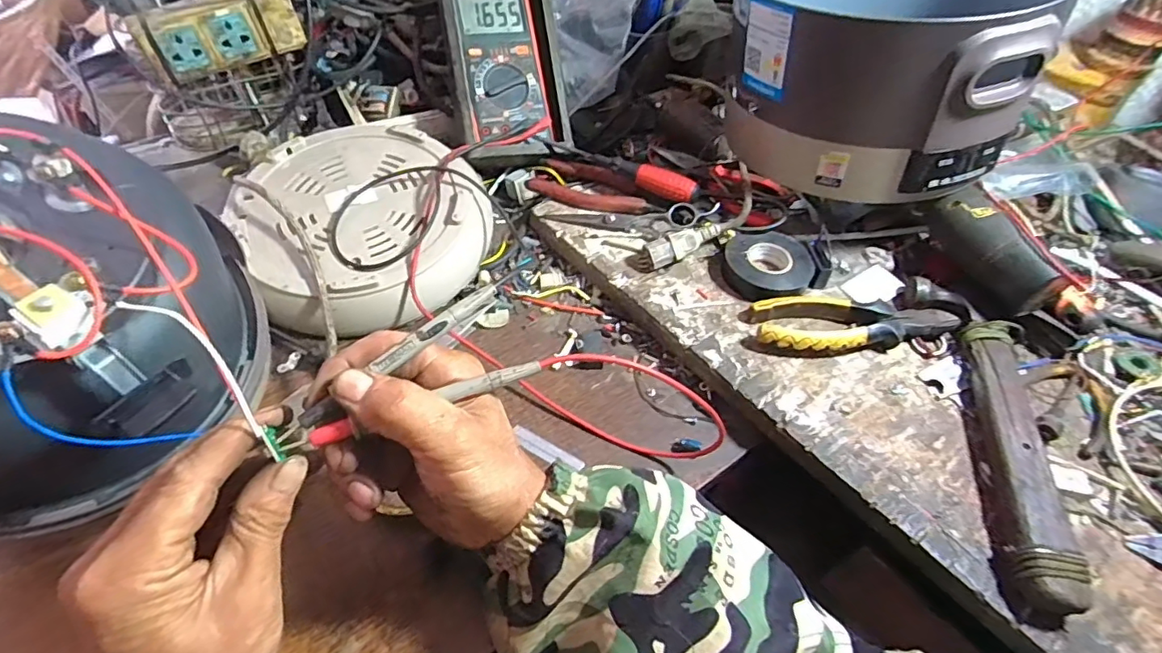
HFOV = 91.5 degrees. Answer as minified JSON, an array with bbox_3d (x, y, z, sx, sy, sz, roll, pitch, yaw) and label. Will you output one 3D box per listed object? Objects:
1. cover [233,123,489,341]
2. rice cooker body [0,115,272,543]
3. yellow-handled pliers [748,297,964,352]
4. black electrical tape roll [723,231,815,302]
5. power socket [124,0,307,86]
[{"bbox_3d":[-0.183,-0.091,0.494,0.200,0.056,0.217,3,49,-3],"label":"cover"},{"bbox_3d":[-0.284,-0.001,0.293,0.202,0.167,0.171,-9,51,-13],"label":"rice cooker body"},{"bbox_3d":[0.218,0.001,0.452,0.159,0.026,0.053,5,49,-1],"label":"yellow-handled pliers"},{"bbox_3d":[0.161,-0.052,0.490,0.073,0.025,0.069,3,49,-3],"label":"black electrical tape roll"},{"bbox_3d":[-0.325,-0.267,0.512,0.130,0.059,0.027,-29,58,-27],"label":"power socket"}]

